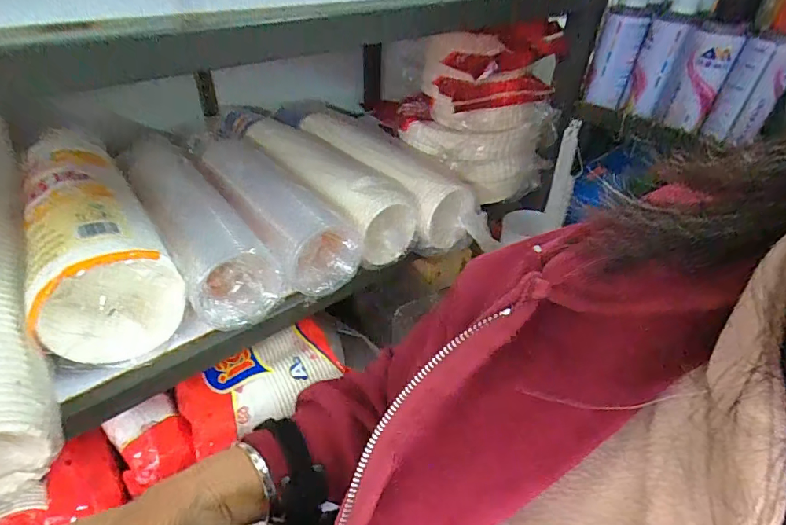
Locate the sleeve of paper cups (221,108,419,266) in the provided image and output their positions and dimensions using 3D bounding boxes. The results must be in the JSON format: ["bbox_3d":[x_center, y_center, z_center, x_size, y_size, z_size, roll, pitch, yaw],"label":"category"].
[{"bbox_3d":[-0.114,-0.129,0.646,0.099,0.080,0.368,-24,46,-30],"label":"sleeve of paper cups"}]

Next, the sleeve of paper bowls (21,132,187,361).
[{"bbox_3d":[-0.359,-0.044,0.518,0.121,0.112,0.357,-23,45,-29],"label":"sleeve of paper bowls"}]

